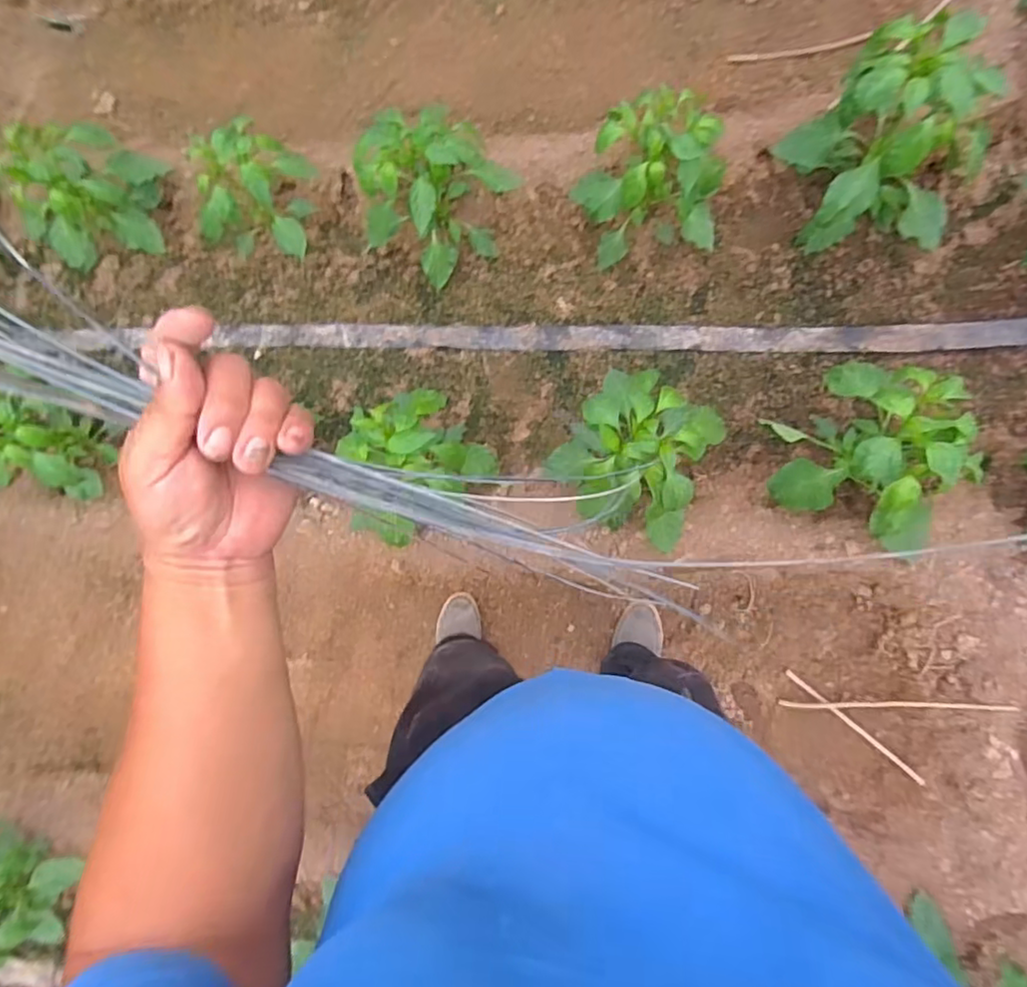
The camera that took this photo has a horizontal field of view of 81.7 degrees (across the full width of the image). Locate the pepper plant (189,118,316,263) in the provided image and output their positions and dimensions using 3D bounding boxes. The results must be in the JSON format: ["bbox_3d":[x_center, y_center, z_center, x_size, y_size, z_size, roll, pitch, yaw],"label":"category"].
[{"bbox_3d":[-0.603,-0.704,1.380,0.269,0.266,0.228,8,85,8],"label":"pepper plant"}]

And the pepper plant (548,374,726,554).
[{"bbox_3d":[0.248,-0.086,1.164,0.301,0.272,0.281,29,89,10],"label":"pepper plant"}]

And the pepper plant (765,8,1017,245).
[{"bbox_3d":[0.721,-0.649,1.138,0.351,0.419,0.271,9,85,8],"label":"pepper plant"}]

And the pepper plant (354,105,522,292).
[{"bbox_3d":[-0.172,-0.673,1.340,0.246,0.331,0.297,28,88,10],"label":"pepper plant"}]

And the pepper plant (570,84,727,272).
[{"bbox_3d":[0.287,-0.668,1.275,0.299,0.299,0.249,1,84,8],"label":"pepper plant"}]

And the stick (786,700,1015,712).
[{"bbox_3d":[0.789,0.444,1.245,0.421,0.039,0.018,-9,83,24],"label":"stick"}]

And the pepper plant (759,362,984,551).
[{"bbox_3d":[0.672,-0.069,1.100,0.348,0.312,0.266,25,88,9],"label":"pepper plant"}]

